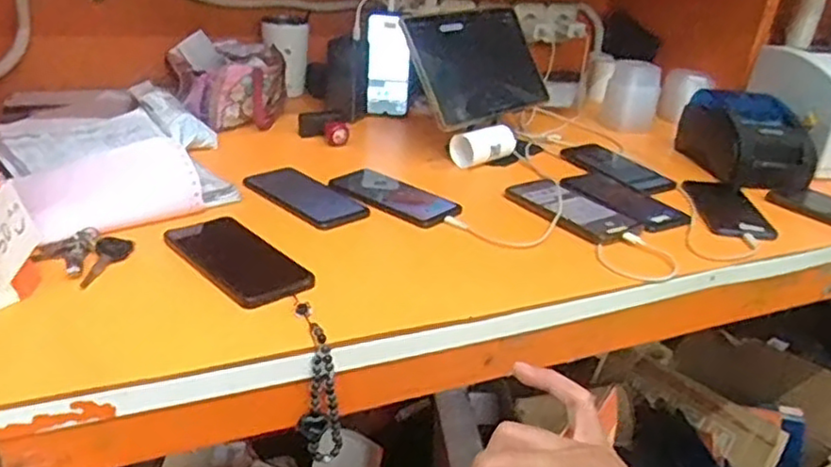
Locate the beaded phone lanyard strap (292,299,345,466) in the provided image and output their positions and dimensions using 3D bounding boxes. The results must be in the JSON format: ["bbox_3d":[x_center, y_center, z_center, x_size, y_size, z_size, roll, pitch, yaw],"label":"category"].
[{"bbox_3d":[-0.083,0.125,0.570,0.033,0.135,0.045,-6,2,-20],"label":"beaded phone lanyard strap"}]

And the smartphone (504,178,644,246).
[{"bbox_3d":[0.194,-0.035,0.836,0.081,0.013,0.179,-14,31,-32],"label":"smartphone"}]

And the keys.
[{"bbox_3d":[-0.310,0.015,0.640,0.082,0.022,0.073,17,29,25],"label":"keys"}]

